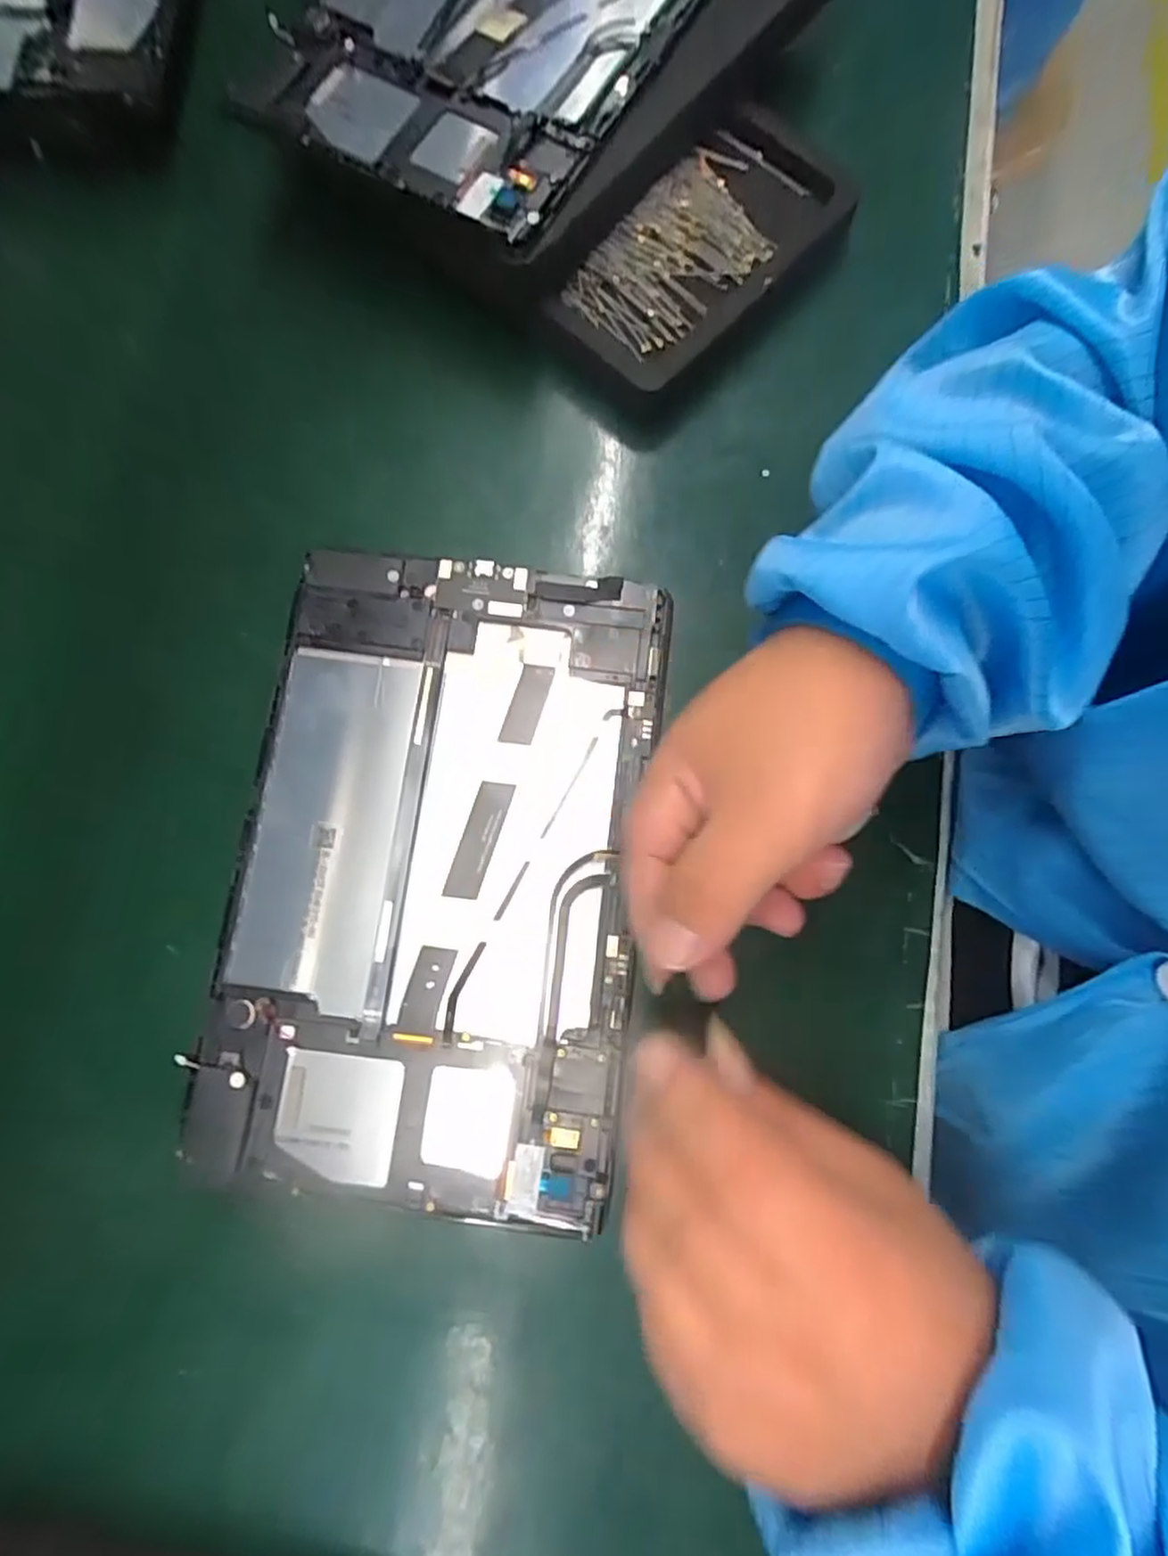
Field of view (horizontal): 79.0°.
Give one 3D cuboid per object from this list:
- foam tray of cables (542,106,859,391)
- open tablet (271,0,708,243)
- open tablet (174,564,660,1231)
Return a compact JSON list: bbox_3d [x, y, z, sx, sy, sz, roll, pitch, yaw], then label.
[{"bbox_3d":[0.055,-0.244,0.327,0.075,0.018,0.157,43,81,9],"label":"foam tray of cables"},{"bbox_3d":[-0.031,-0.350,0.318,0.146,0.015,0.226,30,79,5],"label":"open tablet"},{"bbox_3d":[-0.053,0.030,0.267,0.148,0.004,0.236,8,79,1],"label":"open tablet"}]

